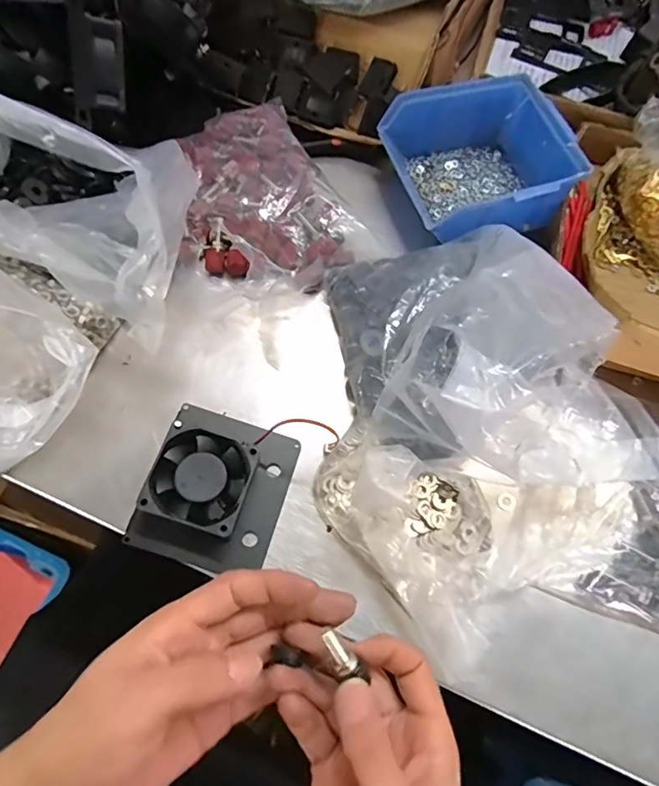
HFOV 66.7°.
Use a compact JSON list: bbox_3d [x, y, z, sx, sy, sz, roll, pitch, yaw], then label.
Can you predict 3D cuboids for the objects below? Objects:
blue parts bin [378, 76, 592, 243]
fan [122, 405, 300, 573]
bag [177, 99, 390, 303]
[{"bbox_3d":[0.126,-0.193,0.423,0.135,0.061,0.136,-21,69,-12],"label":"blue parts bin"},{"bbox_3d":[-0.074,0.061,0.323,0.087,0.031,0.097,17,67,4],"label":"fan"},{"bbox_3d":[-0.056,-0.159,0.410,0.136,0.033,0.175,-20,69,-11],"label":"bag"}]

